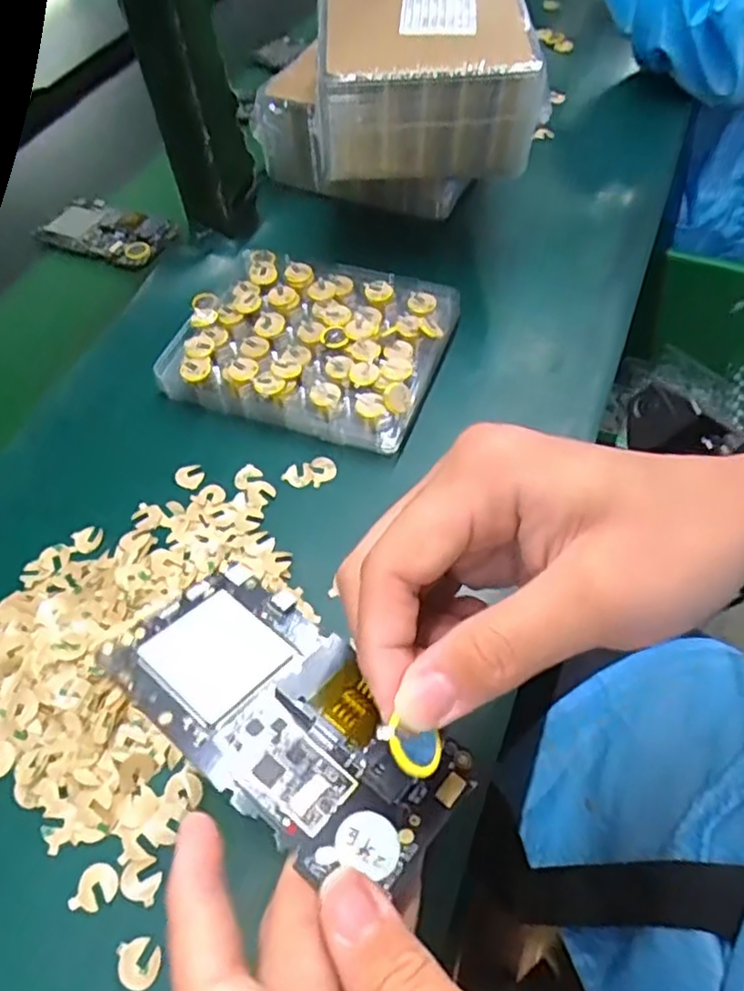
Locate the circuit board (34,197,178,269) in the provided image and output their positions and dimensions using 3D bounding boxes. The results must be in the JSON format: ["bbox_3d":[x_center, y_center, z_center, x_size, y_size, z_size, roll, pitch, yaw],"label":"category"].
[{"bbox_3d":[-0.228,-0.226,0.570,0.115,0.011,0.067,23,57,18],"label":"circuit board"}]

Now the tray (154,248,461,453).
[{"bbox_3d":[-0.046,-0.110,0.462,0.190,0.033,0.154,18,56,15],"label":"tray"}]

